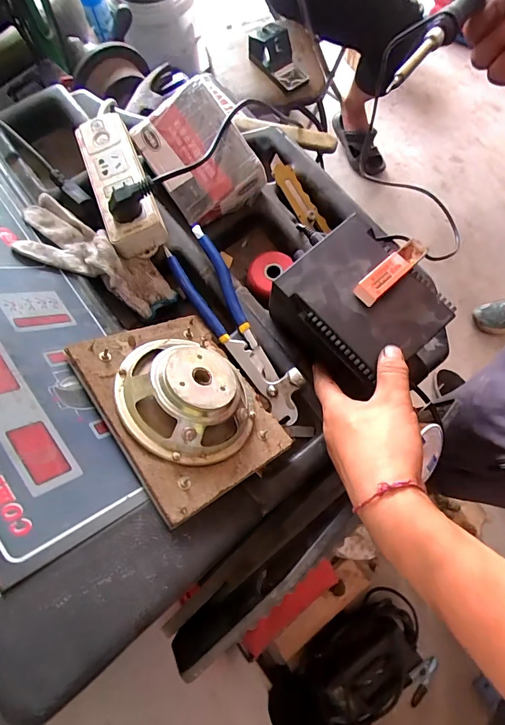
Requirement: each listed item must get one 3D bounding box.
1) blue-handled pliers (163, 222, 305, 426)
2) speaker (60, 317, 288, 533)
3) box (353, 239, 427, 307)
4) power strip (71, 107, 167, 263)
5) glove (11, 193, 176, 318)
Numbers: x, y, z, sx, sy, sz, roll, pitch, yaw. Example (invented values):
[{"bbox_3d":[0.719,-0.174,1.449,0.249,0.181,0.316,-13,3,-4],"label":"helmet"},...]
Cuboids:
[{"bbox_3d":[-0.020,-0.042,0.401,0.051,0.022,0.229,-30,76,-9],"label":"blue-handled pliers"},{"bbox_3d":[-0.053,0.025,0.331,0.139,0.050,0.169,-25,70,-43],"label":"speaker"},{"bbox_3d":[0.126,-0.083,0.347,0.078,0.015,0.021,-40,78,-11],"label":"box"},{"bbox_3d":[-0.147,-0.202,0.428,0.063,0.034,0.176,-21,75,-7],"label":"power strip"},{"bbox_3d":[-0.170,-0.110,0.405,0.175,0.053,0.078,33,75,-4],"label":"glove"}]

